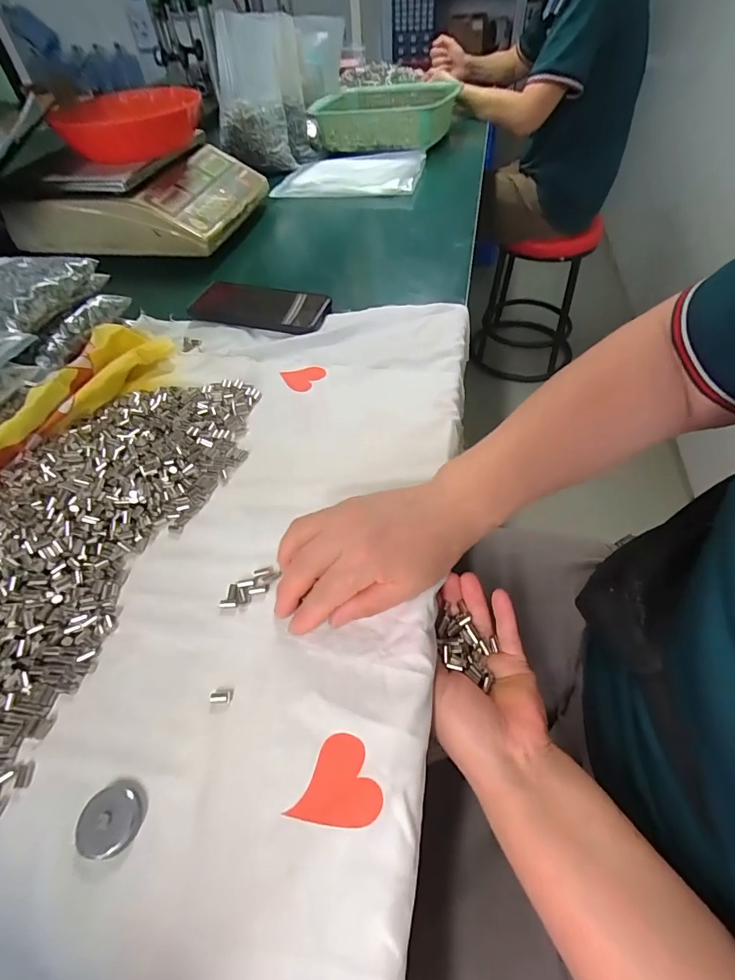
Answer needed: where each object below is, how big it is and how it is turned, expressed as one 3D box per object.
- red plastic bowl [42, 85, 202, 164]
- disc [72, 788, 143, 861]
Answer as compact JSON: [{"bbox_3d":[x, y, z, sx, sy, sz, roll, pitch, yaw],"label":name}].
[{"bbox_3d":[-0.341,-0.532,0.636,0.190,0.054,0.192,-19,53,-11],"label":"red plastic bowl"},{"bbox_3d":[-0.132,0.168,0.222,0.030,0.009,0.028,-2,51,2],"label":"disc"}]

